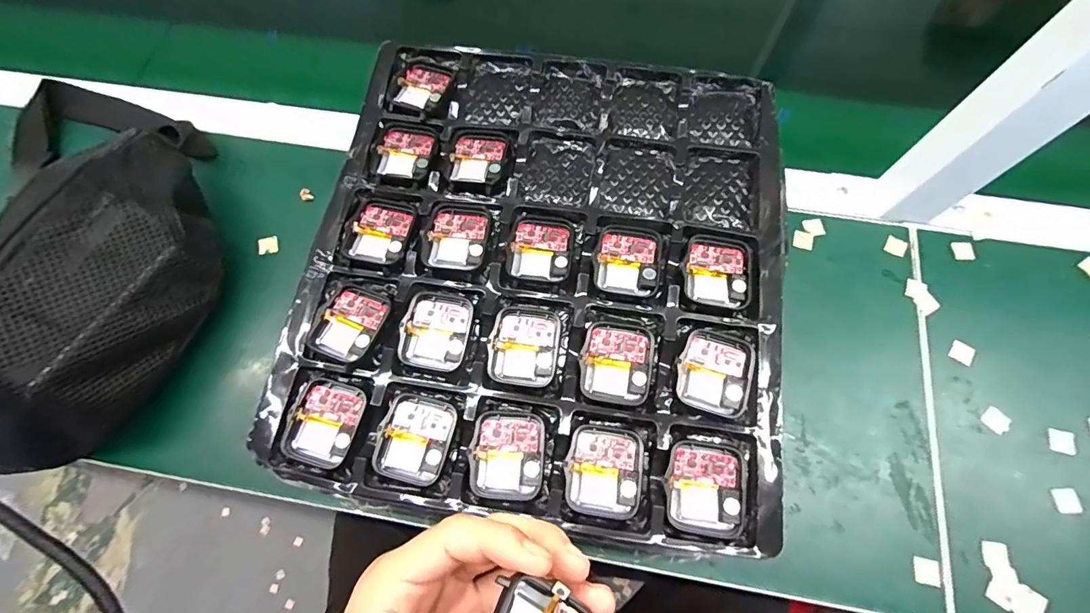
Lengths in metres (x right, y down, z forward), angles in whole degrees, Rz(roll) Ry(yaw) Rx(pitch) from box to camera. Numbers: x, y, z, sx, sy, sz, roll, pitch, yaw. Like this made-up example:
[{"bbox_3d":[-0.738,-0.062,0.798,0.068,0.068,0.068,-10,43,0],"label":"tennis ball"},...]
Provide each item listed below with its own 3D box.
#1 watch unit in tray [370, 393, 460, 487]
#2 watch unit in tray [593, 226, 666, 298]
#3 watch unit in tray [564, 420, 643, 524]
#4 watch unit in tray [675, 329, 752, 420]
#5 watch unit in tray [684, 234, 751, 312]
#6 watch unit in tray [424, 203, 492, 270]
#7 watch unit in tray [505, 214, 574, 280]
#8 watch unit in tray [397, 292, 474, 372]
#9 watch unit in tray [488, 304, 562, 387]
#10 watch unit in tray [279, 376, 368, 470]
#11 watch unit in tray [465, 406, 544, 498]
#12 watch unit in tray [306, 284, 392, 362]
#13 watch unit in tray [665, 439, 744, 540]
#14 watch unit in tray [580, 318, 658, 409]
[{"bbox_3d":[-0.067,0.069,0.243,0.036,0.009,0.043,14,71,6],"label":"watch unit in tray"},{"bbox_3d":[0.048,-0.027,0.266,0.037,0.004,0.041,10,70,5],"label":"watch unit in tray"},{"bbox_3d":[0.030,0.083,0.235,0.037,0.006,0.043,9,70,4],"label":"watch unit in tray"},{"bbox_3d":[0.090,0.034,0.245,0.036,0.004,0.043,17,71,7],"label":"watch unit in tray"},{"bbox_3d":[0.097,-0.020,0.262,0.036,0.007,0.042,10,70,4],"label":"watch unit in tray"},{"bbox_3d":[-0.051,-0.043,0.274,0.036,0.004,0.041,6,70,3],"label":"watch unit in tray"},{"bbox_3d":[-0.002,-0.035,0.272,0.036,0.004,0.040,7,70,4],"label":"watch unit in tray"},{"bbox_3d":[-0.060,0.014,0.261,0.037,0.010,0.042,10,70,5],"label":"watch unit in tray"},{"bbox_3d":[-0.011,0.021,0.255,0.037,0.008,0.043,6,70,3],"label":"watch unit in tray"},{"bbox_3d":[-0.116,0.062,0.247,0.036,0.007,0.043,15,71,6],"label":"watch unit in tray"},{"bbox_3d":[-0.020,0.076,0.240,0.036,0.007,0.043,4,70,3],"label":"watch unit in tray"},{"bbox_3d":[-0.108,0.009,0.261,0.037,0.008,0.043,20,71,8],"label":"watch unit in tray"},{"bbox_3d":[0.079,0.090,0.230,0.035,0.007,0.042,7,70,4],"label":"watch unit in tray"},{"bbox_3d":[0.039,0.030,0.250,0.037,0.011,0.042,14,71,6],"label":"watch unit in tray"}]

